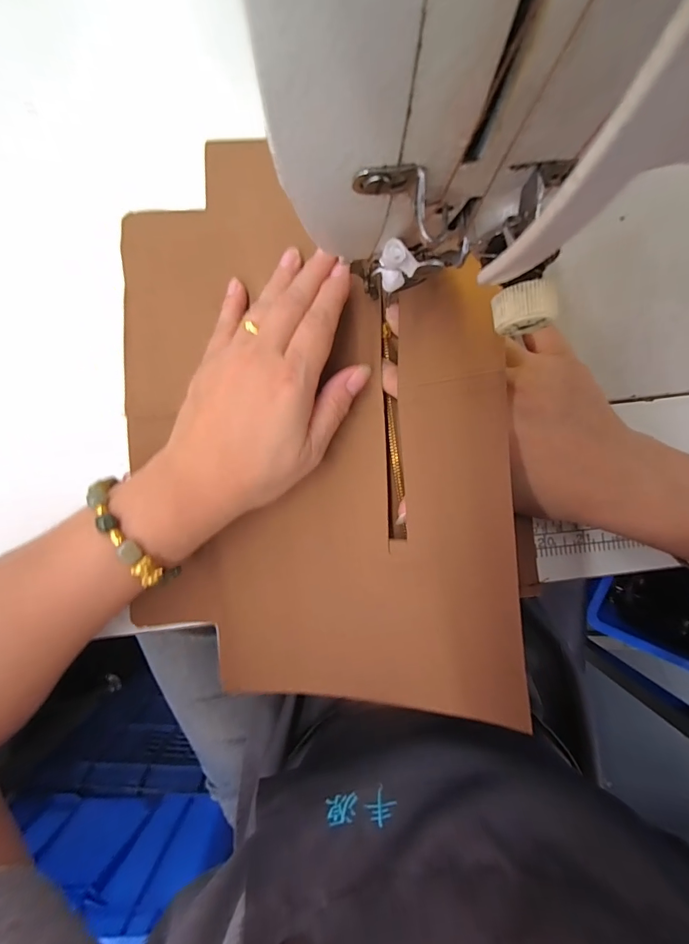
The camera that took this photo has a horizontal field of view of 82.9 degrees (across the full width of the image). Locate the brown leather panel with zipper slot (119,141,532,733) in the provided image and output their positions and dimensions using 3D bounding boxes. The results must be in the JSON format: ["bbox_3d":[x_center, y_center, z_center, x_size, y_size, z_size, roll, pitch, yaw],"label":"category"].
[{"bbox_3d":[-0.031,-0.023,0.226,0.226,0.059,0.324,-4,90,-1],"label":"brown leather panel with zipper slot"}]

